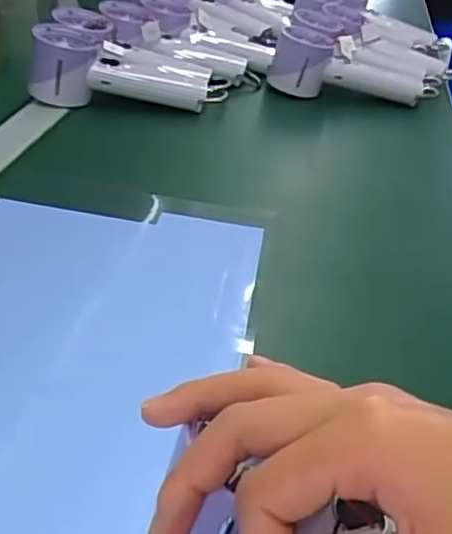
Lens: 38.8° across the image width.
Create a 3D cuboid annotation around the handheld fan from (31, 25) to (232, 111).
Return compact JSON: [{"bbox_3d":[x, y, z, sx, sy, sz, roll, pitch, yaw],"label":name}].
[{"bbox_3d":[-0.096,-0.193,0.650,0.193,0.065,0.060,2,35,-6],"label":"handheld fan"}]

